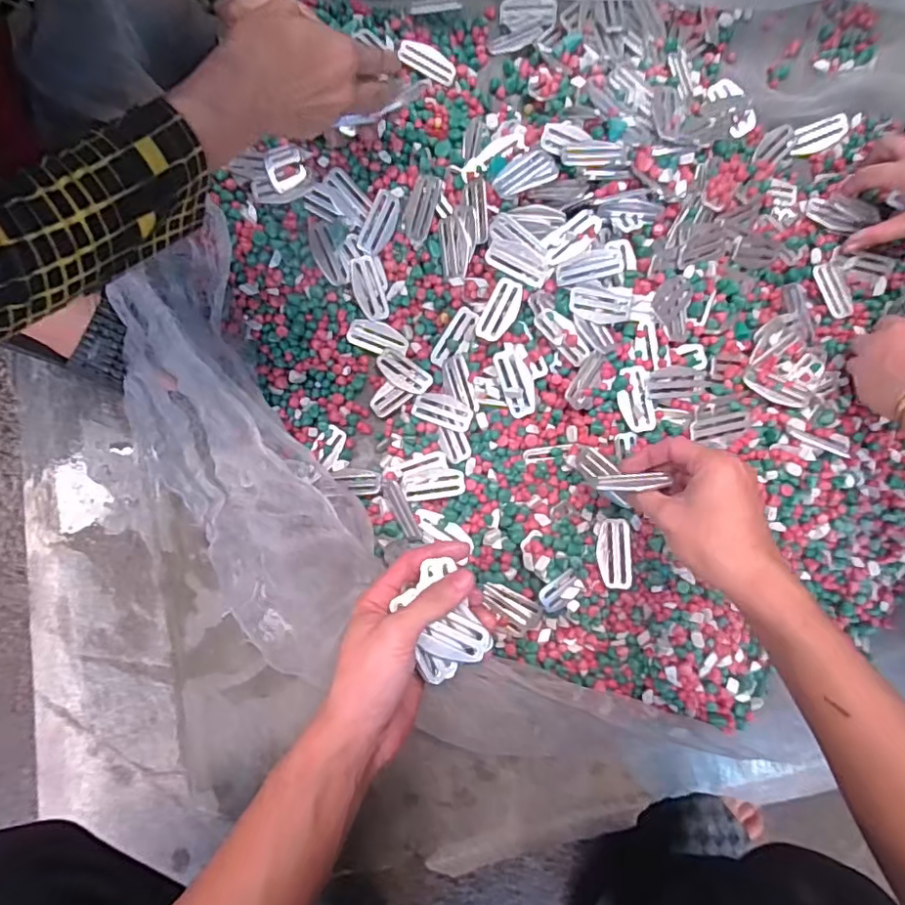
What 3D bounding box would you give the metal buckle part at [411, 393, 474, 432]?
[{"bbox_3d":[-0.009,-0.039,0.502,0.058,0.004,0.028,22,89,18],"label":"metal buckle part"}]

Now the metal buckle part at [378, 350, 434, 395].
[{"bbox_3d":[-0.047,-0.077,0.520,0.059,0.006,0.029,35,83,4],"label":"metal buckle part"}]

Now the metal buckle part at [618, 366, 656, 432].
[{"bbox_3d":[0.165,-0.048,0.492,0.028,0.007,0.059,-10,82,-2],"label":"metal buckle part"}]

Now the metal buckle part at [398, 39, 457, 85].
[{"bbox_3d":[-0.025,-0.392,0.546,0.059,0.004,0.031,23,79,-13],"label":"metal buckle part"}]

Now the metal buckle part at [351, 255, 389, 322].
[{"bbox_3d":[-0.079,-0.156,0.520,0.028,0.004,0.060,-24,105,-20],"label":"metal buckle part"}]

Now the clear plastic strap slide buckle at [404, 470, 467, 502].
[{"bbox_3d":[-0.016,0.029,0.493,0.057,0.006,0.025,-7,82,13],"label":"clear plastic strap slide buckle"}]

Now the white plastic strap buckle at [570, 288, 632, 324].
[{"bbox_3d":[0.132,-0.132,0.487,0.057,0.009,0.030,6,84,0],"label":"white plastic strap buckle"}]

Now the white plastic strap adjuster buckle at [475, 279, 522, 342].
[{"bbox_3d":[0.044,-0.130,0.498,0.031,0.006,0.059,26,88,17],"label":"white plastic strap adjuster buckle"}]

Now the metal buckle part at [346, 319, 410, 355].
[{"bbox_3d":[-0.071,-0.111,0.526,0.058,0.004,0.029,21,88,-9],"label":"metal buckle part"}]

